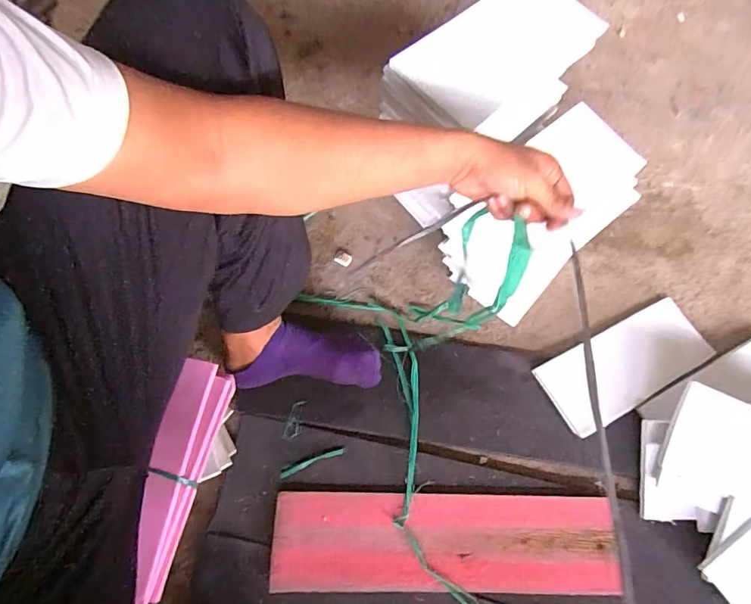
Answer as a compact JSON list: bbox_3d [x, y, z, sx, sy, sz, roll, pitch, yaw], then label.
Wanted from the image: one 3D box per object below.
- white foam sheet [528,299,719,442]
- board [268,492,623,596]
[{"bbox_3d":[0.409,0.101,0.775,0.286,0.006,0.122,-26,68,-11],"label":"white foam sheet"},{"bbox_3d":[0.100,0.342,0.674,0.481,0.021,0.127,2,72,-2],"label":"board"}]

